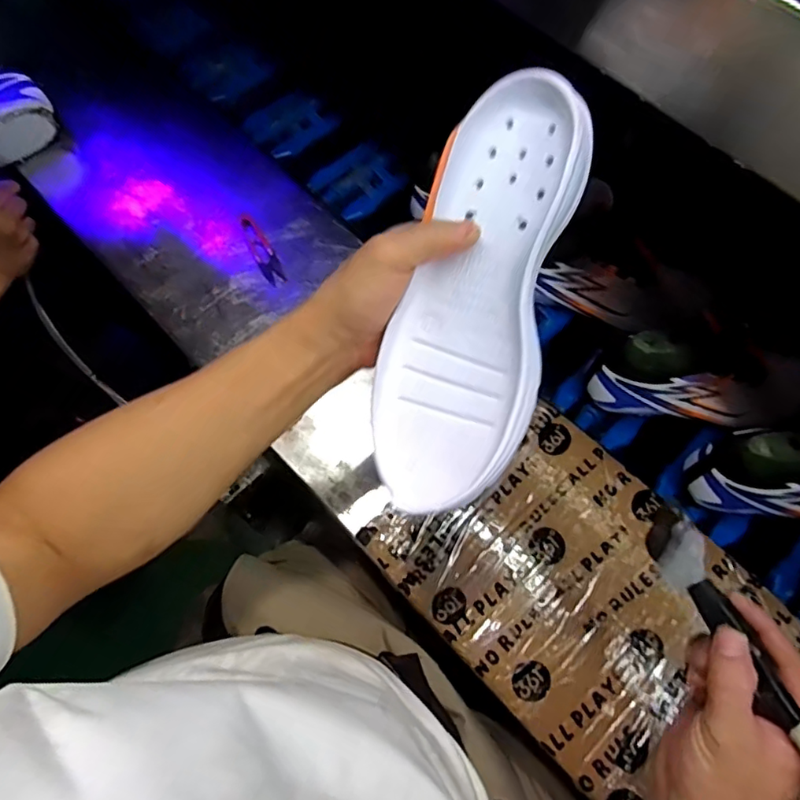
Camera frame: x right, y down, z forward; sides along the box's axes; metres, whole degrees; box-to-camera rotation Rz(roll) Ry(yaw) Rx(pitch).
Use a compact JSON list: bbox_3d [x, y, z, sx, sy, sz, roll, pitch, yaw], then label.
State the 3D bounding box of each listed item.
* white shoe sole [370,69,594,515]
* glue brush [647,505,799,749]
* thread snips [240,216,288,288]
[{"bbox_3d":[0.047,-0.064,0.340,0.091,0.031,0.259,16,88,8],"label":"white shoe sole"},{"bbox_3d":[0.204,0.144,0.333,0.023,0.028,0.173,-19,58,-11],"label":"glue brush"},{"bbox_3d":[-0.159,-0.174,0.643,0.023,0.015,0.100,-24,64,-14],"label":"thread snips"}]

